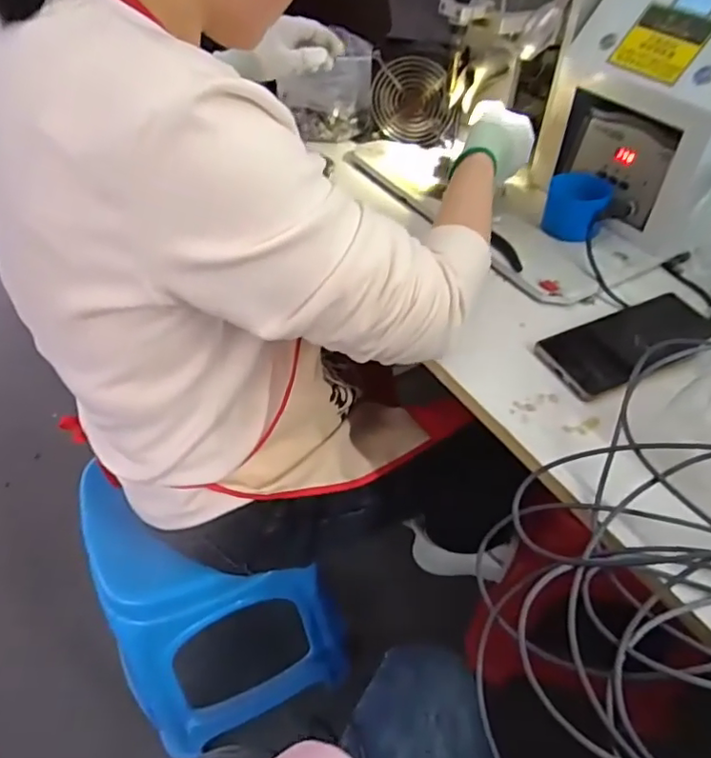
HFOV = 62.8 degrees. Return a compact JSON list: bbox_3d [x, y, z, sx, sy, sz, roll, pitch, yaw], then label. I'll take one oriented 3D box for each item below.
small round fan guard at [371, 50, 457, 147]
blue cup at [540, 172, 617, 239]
[{"bbox_3d":[0.075,-0.362,0.762,0.110,0.102,0.013,13,38,7],"label":"small round fan guard"},{"bbox_3d":[0.240,-0.186,0.635,0.066,0.044,0.075,16,48,16],"label":"blue cup"}]

